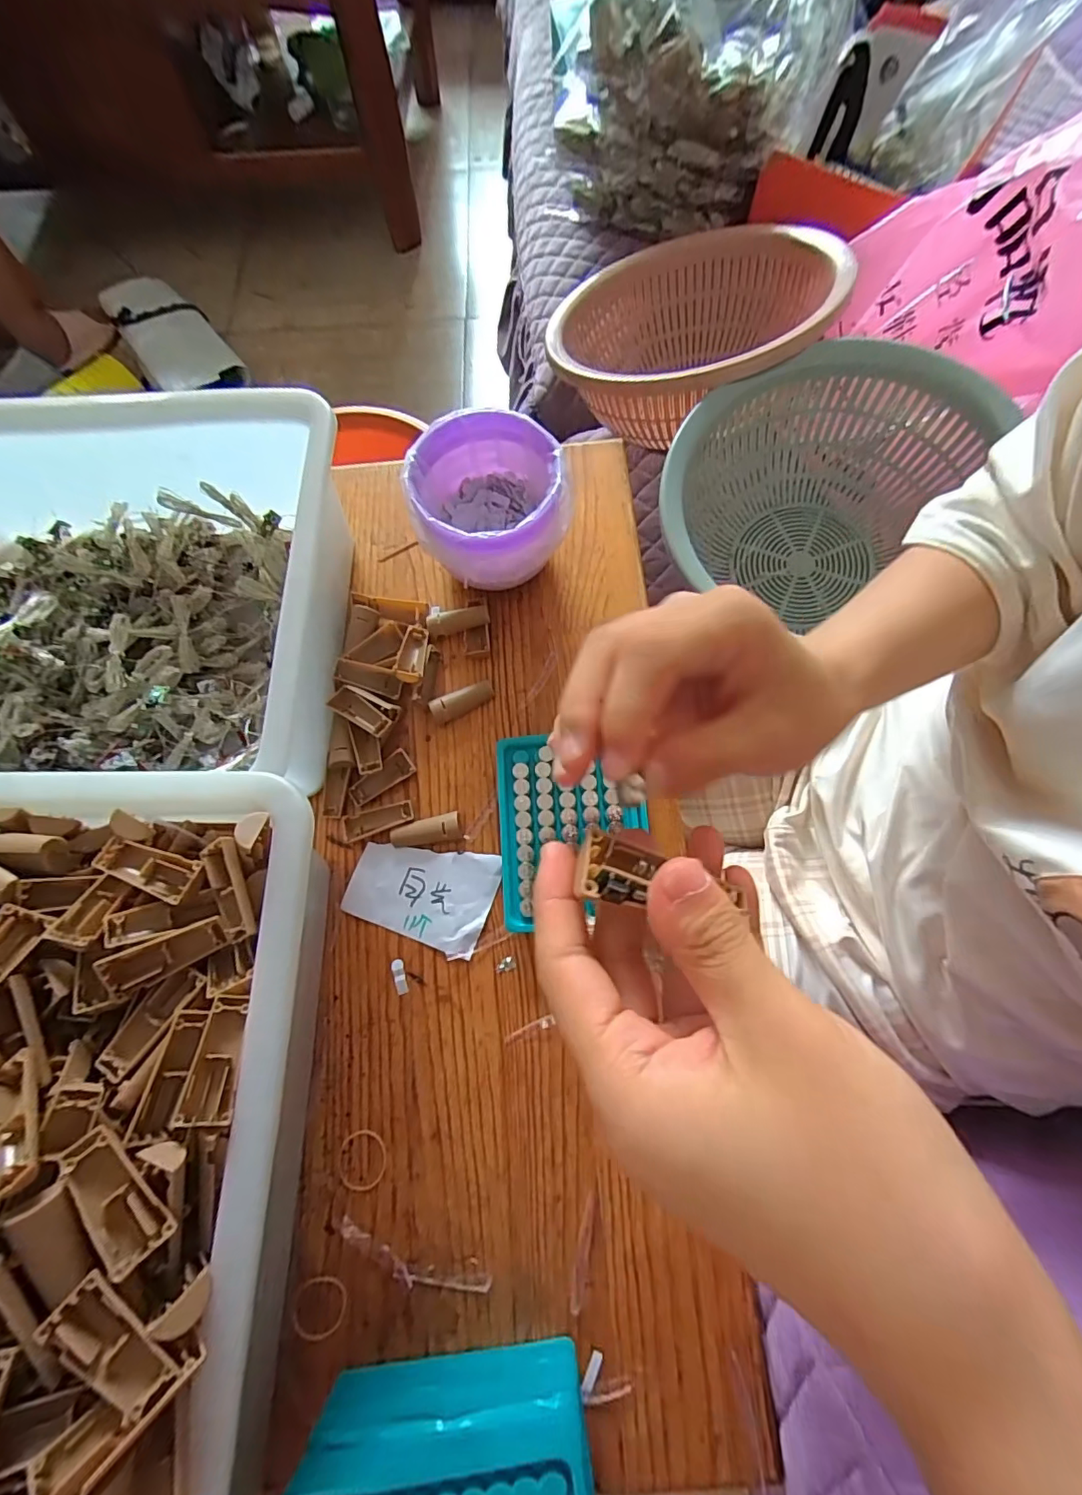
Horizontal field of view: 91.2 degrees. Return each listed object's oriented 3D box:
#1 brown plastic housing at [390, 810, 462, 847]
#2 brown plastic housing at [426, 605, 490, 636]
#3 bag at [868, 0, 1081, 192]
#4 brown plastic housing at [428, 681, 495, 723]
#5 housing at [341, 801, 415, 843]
[{"bbox_3d":[-0.083,0.059,0.377,0.048,0.008,0.019,-9,72,-1],"label":"brown plastic housing"},{"bbox_3d":[-0.066,-0.103,0.424,0.050,0.007,0.020,-11,72,-1],"label":"brown plastic housing"},{"bbox_3d":[0.458,-0.708,0.550,0.105,0.221,0.051,36,76,-13],"label":"bag"},{"bbox_3d":[-0.061,-0.036,0.408,0.050,0.010,0.020,-24,73,-5],"label":"brown plastic housing"},{"bbox_3d":[-0.118,0.053,0.385,0.050,0.007,0.019,-15,72,-3],"label":"housing"}]

